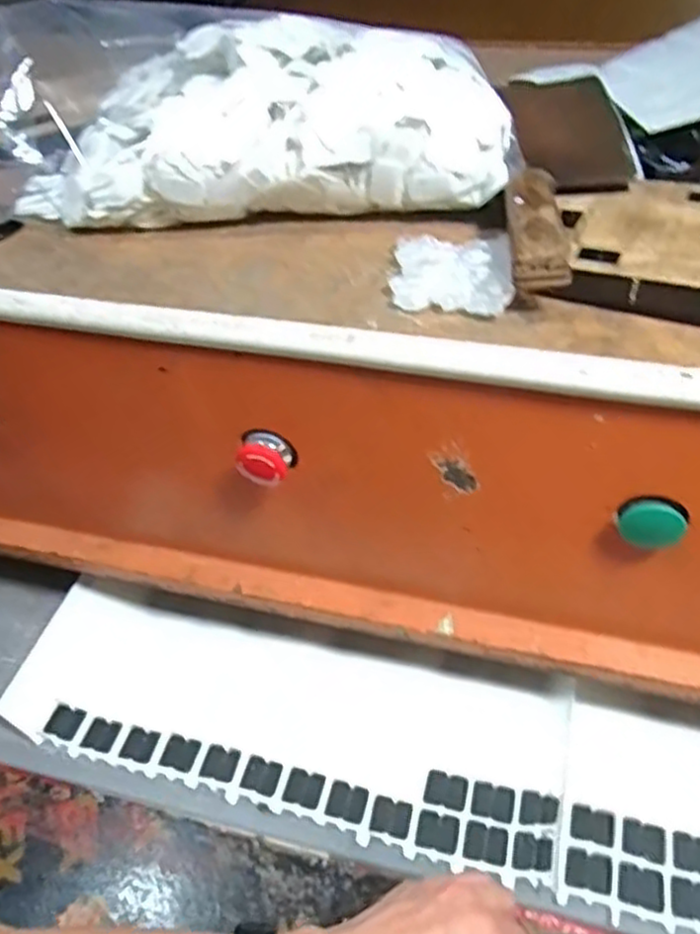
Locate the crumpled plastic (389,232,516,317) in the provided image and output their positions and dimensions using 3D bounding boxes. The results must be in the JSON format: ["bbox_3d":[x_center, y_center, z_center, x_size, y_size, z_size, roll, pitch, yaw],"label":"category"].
[{"bbox_3d":[0.065,-0.126,0.456,0.073,0.021,0.082,4,46,5],"label":"crumpled plastic"}]

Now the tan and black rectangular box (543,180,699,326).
[{"bbox_3d":[0.197,-0.141,0.449,0.129,0.030,0.129,18,49,18],"label":"tan and black rectangular box"}]

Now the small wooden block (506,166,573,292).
[{"bbox_3d":[0.114,-0.147,0.441,0.033,0.029,0.101,2,46,3],"label":"small wooden block"}]

